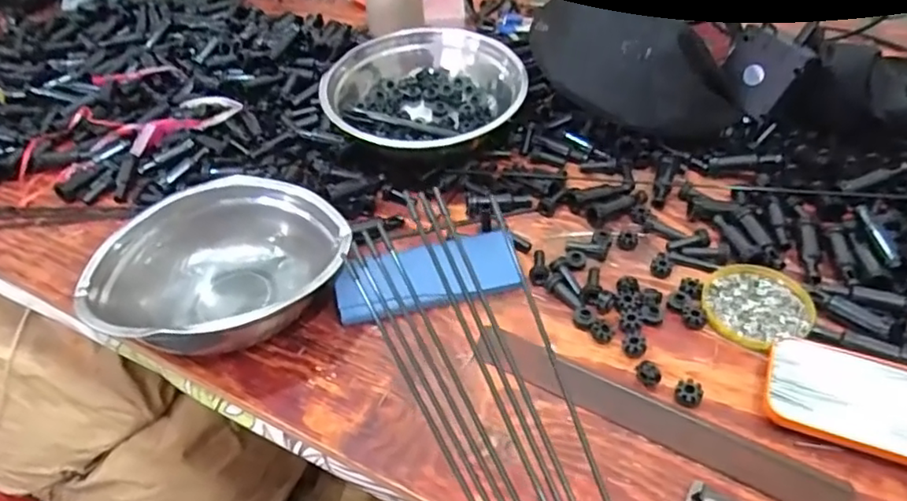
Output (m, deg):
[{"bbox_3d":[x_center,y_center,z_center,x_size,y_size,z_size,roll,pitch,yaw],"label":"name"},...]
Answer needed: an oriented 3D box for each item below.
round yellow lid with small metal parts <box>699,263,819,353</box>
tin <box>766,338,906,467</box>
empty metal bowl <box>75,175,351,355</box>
[{"bbox_3d":[0.253,0.044,0.505,0.085,0.007,0.083,-2,44,2],"label":"round yellow lid with small metal parts"},{"bbox_3d":[0.301,0.108,0.428,0.142,0.019,0.083,16,47,20],"label":"tin"},{"bbox_3d":[-0.209,0.013,0.533,0.174,0.065,0.201,28,52,30],"label":"empty metal bowl"}]

